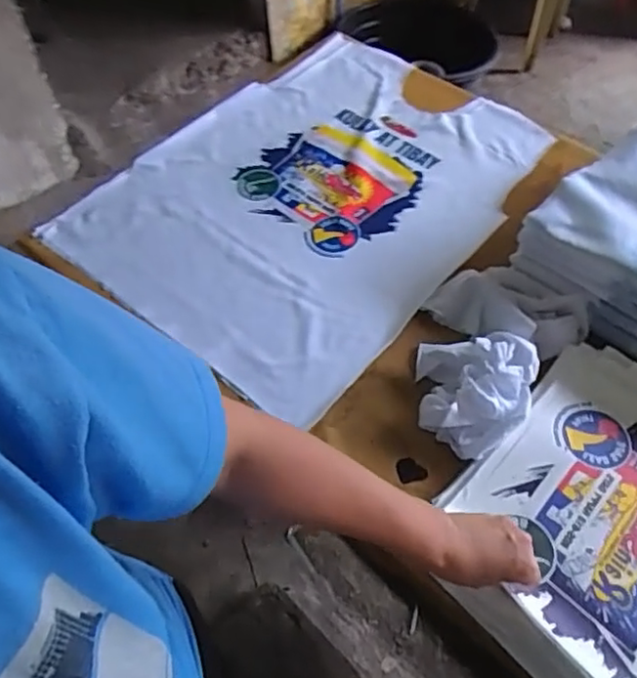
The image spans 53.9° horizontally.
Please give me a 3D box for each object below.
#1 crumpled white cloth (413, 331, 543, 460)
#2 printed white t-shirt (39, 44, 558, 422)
[{"bbox_3d":[0.190,0.062,0.746,0.140,0.051,0.155,0,55,4],"label":"crumpled white cloth"},{"bbox_3d":[0.000,-0.241,0.994,0.520,0.040,0.701,33,63,23],"label":"printed white t-shirt"}]

